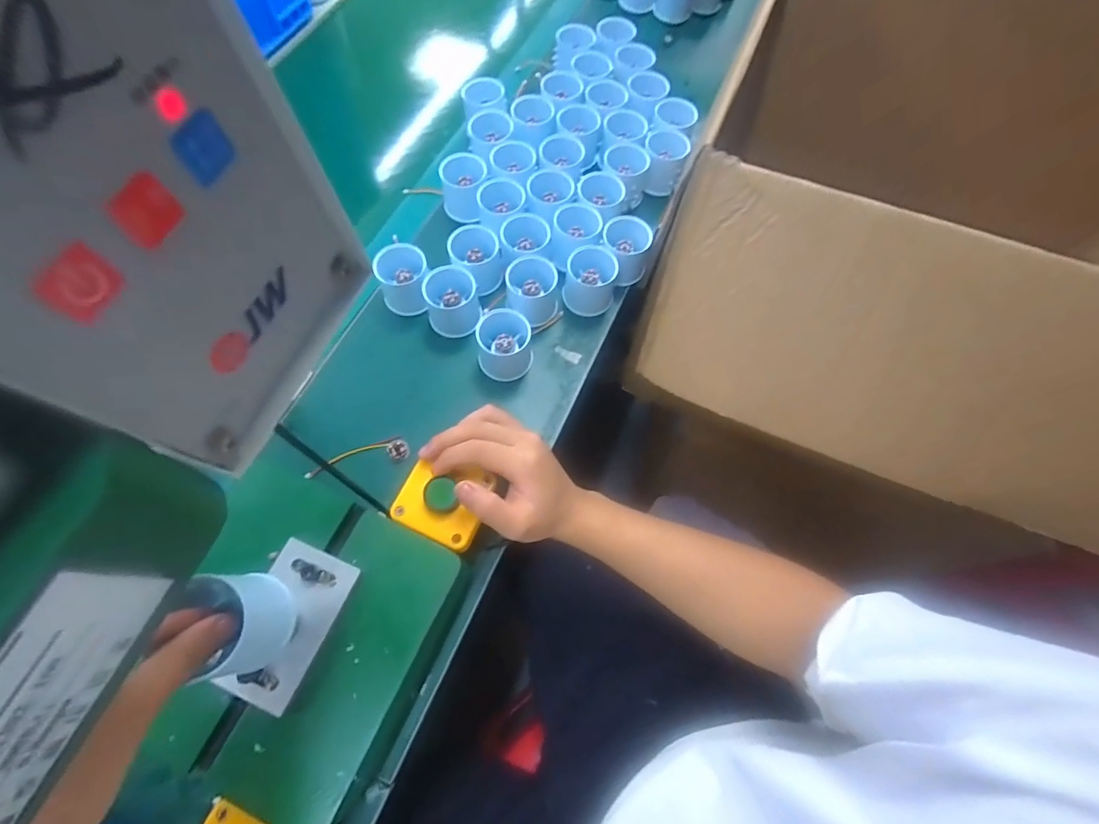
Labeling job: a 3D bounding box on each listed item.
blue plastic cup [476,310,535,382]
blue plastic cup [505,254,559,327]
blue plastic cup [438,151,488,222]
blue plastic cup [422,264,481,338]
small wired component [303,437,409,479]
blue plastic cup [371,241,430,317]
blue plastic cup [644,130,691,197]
[{"bbox_3d":[-0.044,-0.066,0.490,0.054,0.042,0.062,-7,67,-4],"label":"blue plastic cup"},{"bbox_3d":[-0.017,-0.124,0.512,0.052,0.051,0.057,1,67,-1],"label":"blue plastic cup"},{"bbox_3d":[-0.097,-0.256,0.560,0.051,0.048,0.053,1,67,-1],"label":"blue plastic cup"},{"bbox_3d":[-0.100,-0.114,0.507,0.053,0.044,0.061,-14,68,-7],"label":"blue plastic cup"},{"bbox_3d":[-0.172,0.041,0.443,0.089,0.006,0.021,-14,67,-25],"label":"small wired component"},{"bbox_3d":[-0.153,-0.136,0.510,0.048,0.052,0.051,1,67,-1],"label":"blue plastic cup"},{"bbox_3d":[0.139,-0.305,0.594,0.050,0.051,0.057,20,68,7],"label":"blue plastic cup"}]

